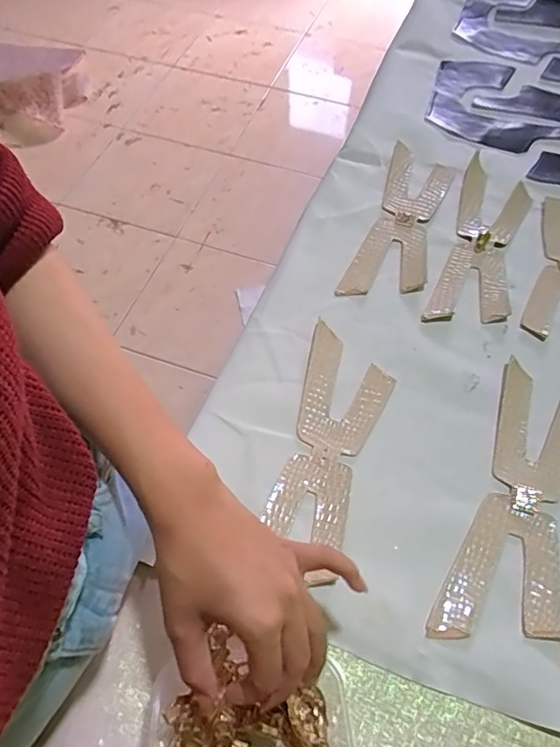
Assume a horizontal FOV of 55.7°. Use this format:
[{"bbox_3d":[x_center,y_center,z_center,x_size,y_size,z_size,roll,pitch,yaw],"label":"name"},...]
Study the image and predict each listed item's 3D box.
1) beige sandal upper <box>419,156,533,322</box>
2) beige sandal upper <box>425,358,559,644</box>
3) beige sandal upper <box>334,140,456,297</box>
[{"bbox_3d":[0.218,-0.142,0.560,0.073,0.008,0.236,18,62,12],"label":"beige sandal upper"},{"bbox_3d":[0.193,0.102,0.417,0.081,0.005,0.235,22,63,14],"label":"beige sandal upper"},{"bbox_3d":[0.135,-0.165,0.577,0.077,0.005,0.231,18,62,12],"label":"beige sandal upper"}]

